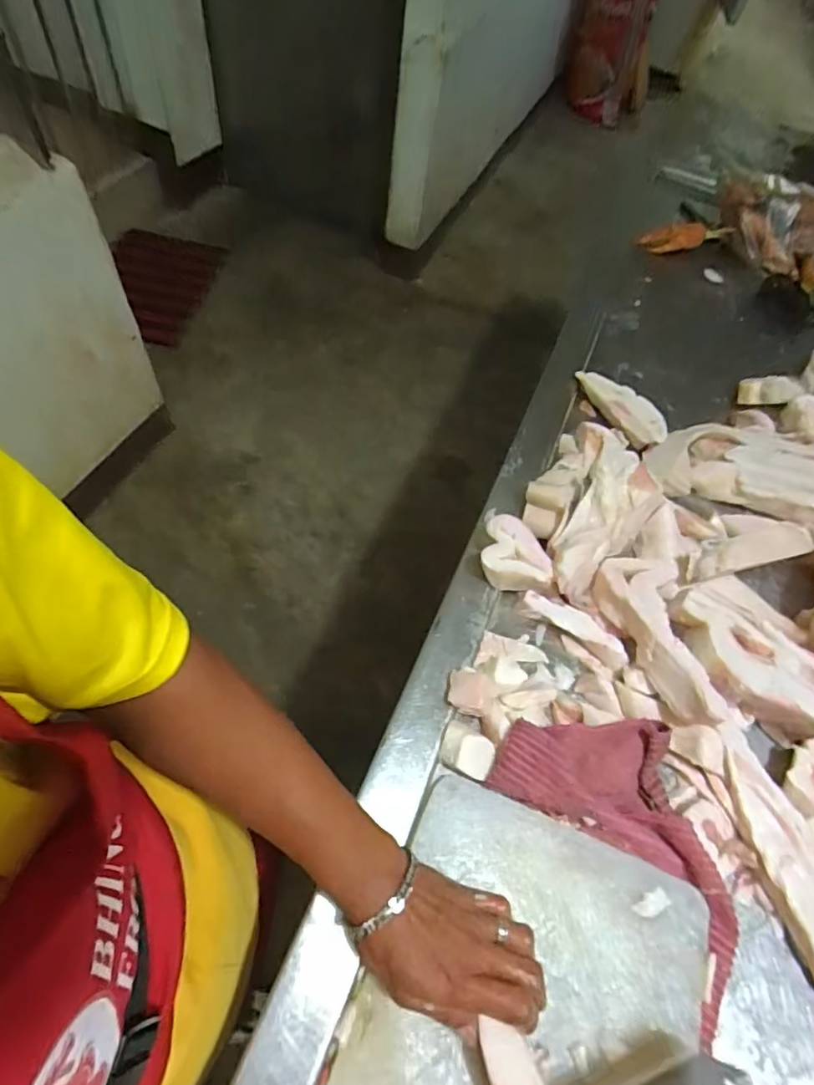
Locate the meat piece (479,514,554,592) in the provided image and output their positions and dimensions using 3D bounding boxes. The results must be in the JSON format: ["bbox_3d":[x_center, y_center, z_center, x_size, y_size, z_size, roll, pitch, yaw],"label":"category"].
[{"bbox_3d":[0.115,0.013,0.574,0.079,0.045,0.068,8,59,-3],"label":"meat piece"}]

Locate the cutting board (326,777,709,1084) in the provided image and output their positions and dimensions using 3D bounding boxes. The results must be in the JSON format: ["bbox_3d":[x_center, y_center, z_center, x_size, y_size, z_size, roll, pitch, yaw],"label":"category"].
[{"bbox_3d":[0.073,0.372,0.369,0.237,0.019,0.343,20,59,8],"label":"cutting board"}]

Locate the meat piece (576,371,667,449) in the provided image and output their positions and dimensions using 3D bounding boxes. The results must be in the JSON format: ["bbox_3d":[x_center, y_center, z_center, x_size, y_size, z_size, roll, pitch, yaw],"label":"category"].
[{"bbox_3d":[0.292,-0.185,0.735,0.053,0.027,0.141,-29,67,-22],"label":"meat piece"}]

